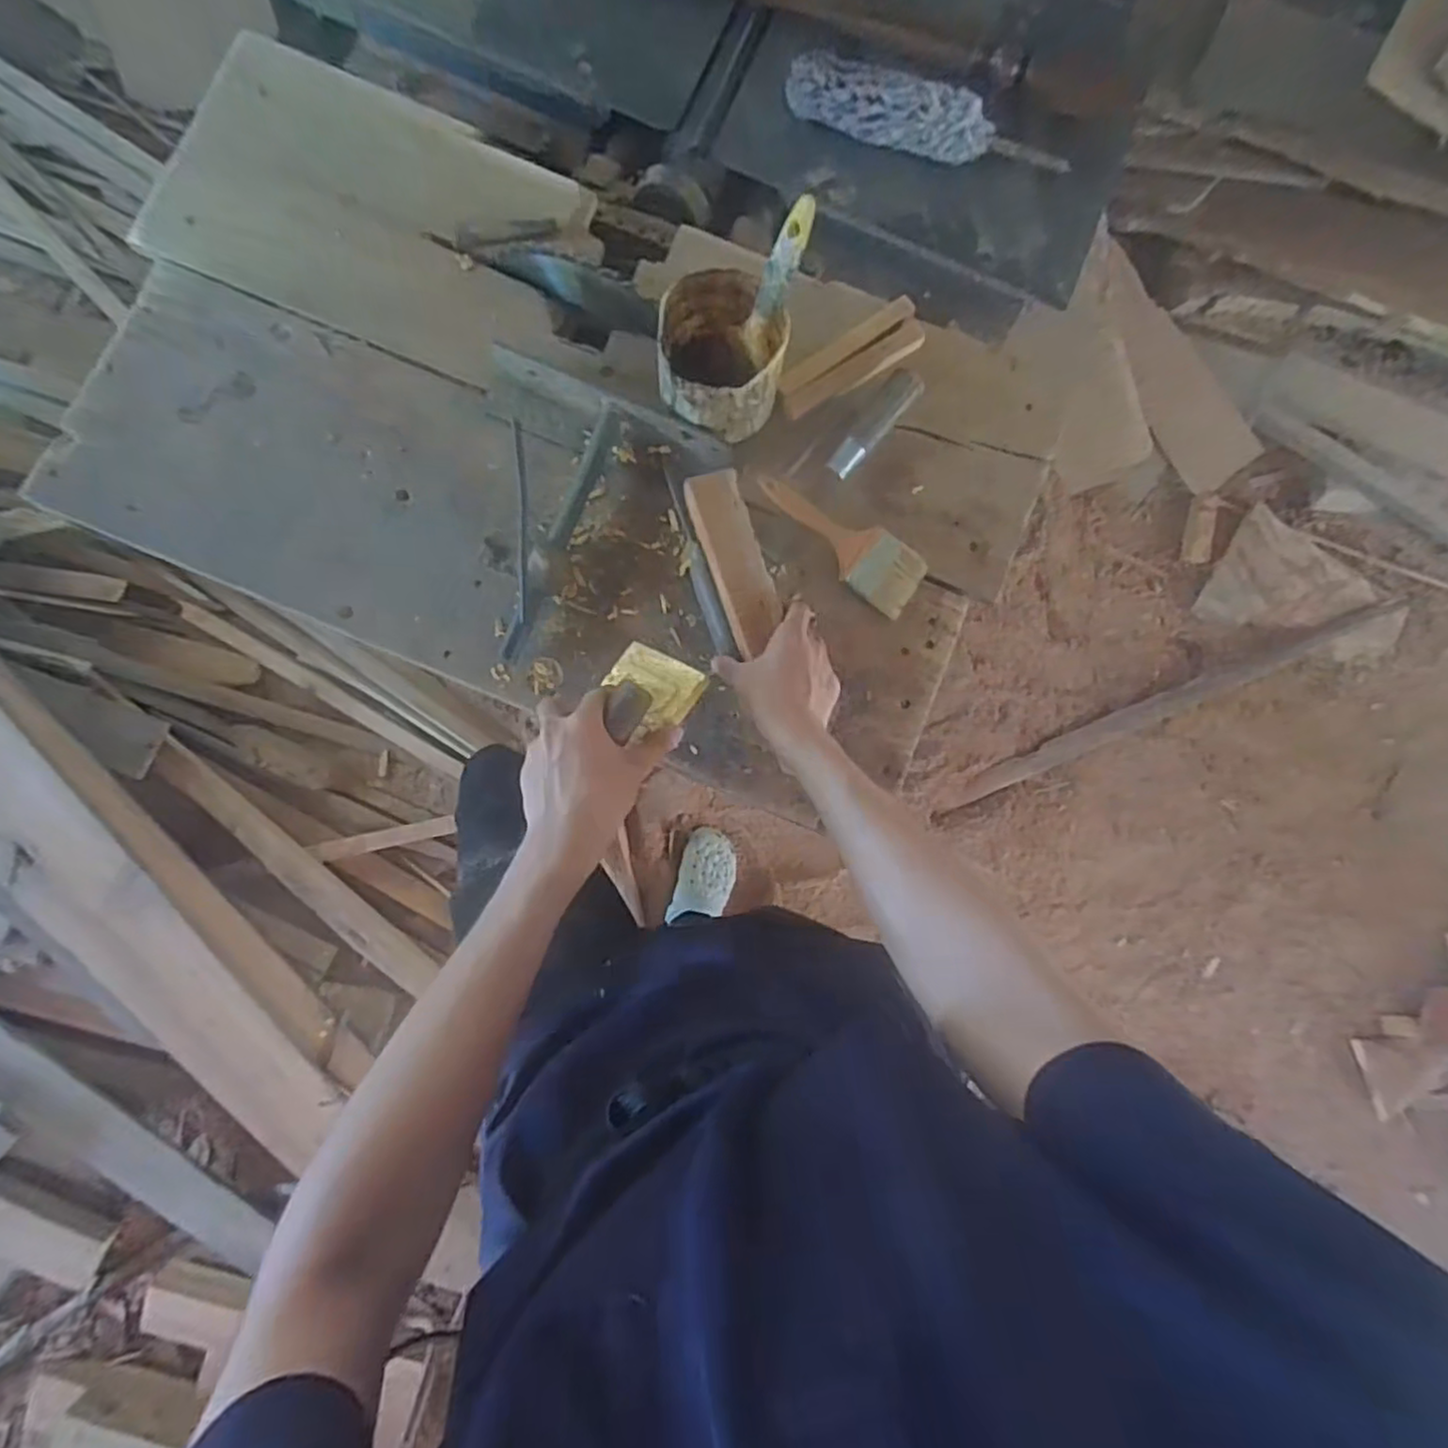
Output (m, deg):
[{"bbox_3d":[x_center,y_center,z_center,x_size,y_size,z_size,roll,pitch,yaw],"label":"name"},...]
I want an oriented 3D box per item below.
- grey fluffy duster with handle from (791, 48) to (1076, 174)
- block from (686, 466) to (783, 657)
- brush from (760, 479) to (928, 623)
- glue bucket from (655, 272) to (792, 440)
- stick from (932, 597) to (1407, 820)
[{"bbox_3d":[0.231,-0.679,0.781,0.321,0.051,0.046,12,83,-3],"label":"grey fluffy duster with handle"},{"bbox_3d":[0.011,-0.149,0.642,0.051,0.023,0.163,-19,93,-7],"label":"block"},{"bbox_3d":[0.114,-0.186,0.702,0.187,0.015,0.073,33,82,-1],"label":"brush"},{"bbox_3d":[-0.004,-0.342,0.648,0.111,0.084,0.123,6,83,-4],"label":"glue bucket"},{"bbox_3d":[1.003,-0.050,1.565,1.190,0.050,0.049,-23,86,-7],"label":"stick"}]

